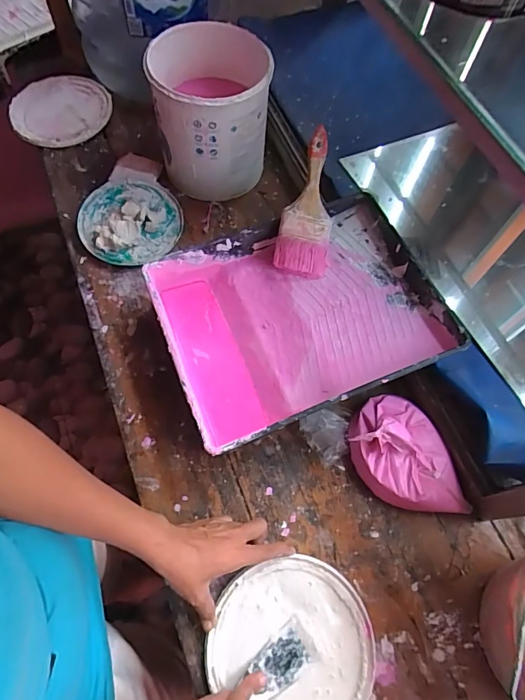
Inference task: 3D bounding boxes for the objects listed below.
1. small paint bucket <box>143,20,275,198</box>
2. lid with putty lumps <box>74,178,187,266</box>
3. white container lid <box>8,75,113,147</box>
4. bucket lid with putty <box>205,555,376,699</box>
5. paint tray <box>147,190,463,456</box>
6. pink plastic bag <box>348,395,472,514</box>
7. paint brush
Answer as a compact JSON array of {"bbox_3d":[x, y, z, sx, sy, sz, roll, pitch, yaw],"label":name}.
[{"bbox_3d":[-0.080,-0.367,0.680,0.167,0.175,0.160,1,65,-2],"label":"small paint bucket"},{"bbox_3d":[-0.211,-0.210,0.686,0.153,0.038,0.155,1,65,-2],"label":"lid with putty lumps"},{"bbox_3d":[-0.372,-0.448,0.799,0.172,0.014,0.159,-7,66,-6],"label":"white container lid"},{"bbox_3d":[0.032,0.323,0.465,0.174,0.010,0.167,-13,67,-8],"label":"bucket lid with putty"},{"bbox_3d":[0.048,-0.041,0.597,0.349,0.080,0.271,-20,68,-11],"label":"paint tray"},{"bbox_3d":[0.177,0.127,0.540,0.129,0.048,0.147,-5,66,-5],"label":"pink plastic bag"},{"bbox_3d":[0.067,-0.205,0.612,0.074,0.013,0.198,10,92,-10],"label":"paint brush"}]

